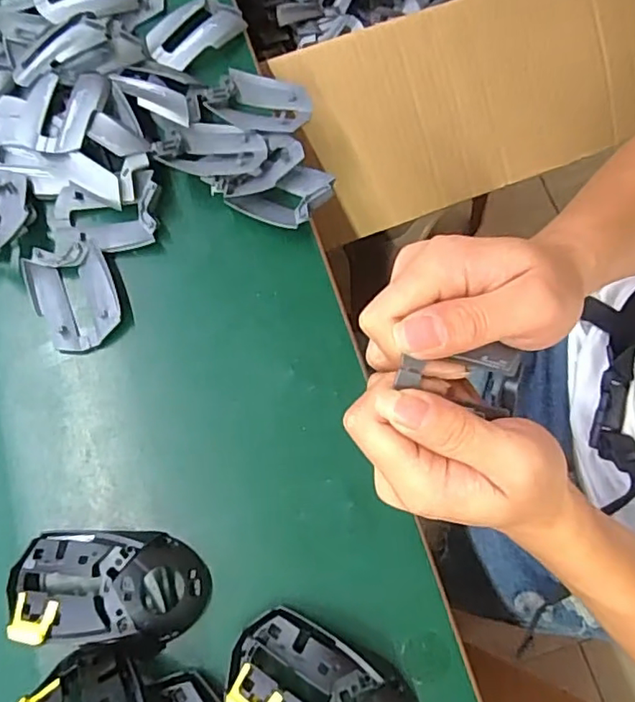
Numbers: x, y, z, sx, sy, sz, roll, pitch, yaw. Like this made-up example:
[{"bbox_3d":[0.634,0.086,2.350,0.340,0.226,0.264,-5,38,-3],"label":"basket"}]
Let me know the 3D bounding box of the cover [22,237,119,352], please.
[{"bbox_3d":[-0.177,-0.040,0.417,0.059,0.020,0.079,-22,74,-5],"label":"cover"}]

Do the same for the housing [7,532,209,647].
[{"bbox_3d":[-0.129,0.143,0.350,0.118,0.033,0.061,2,73,3],"label":"housing"}]

